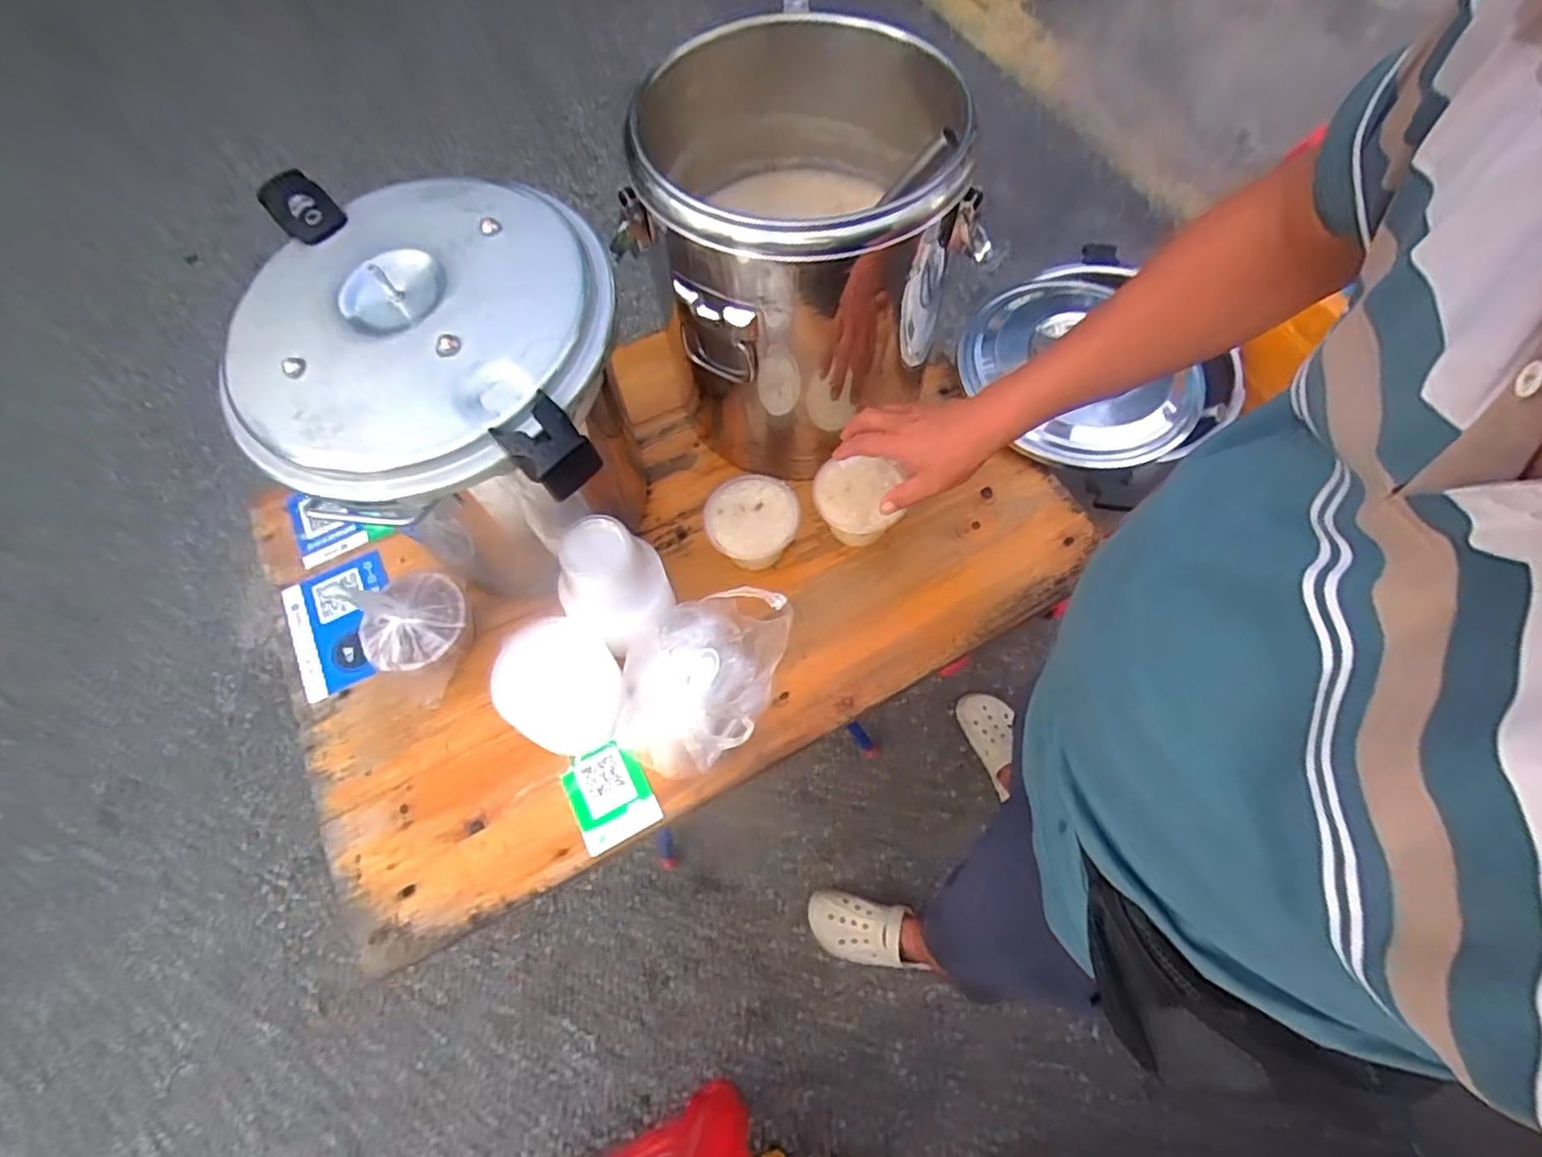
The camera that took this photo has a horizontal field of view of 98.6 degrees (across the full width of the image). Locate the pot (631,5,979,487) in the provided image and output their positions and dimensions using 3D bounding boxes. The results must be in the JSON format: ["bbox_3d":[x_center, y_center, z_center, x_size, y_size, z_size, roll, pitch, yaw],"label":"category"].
[{"bbox_3d":[0.035,-0.353,0.762,0.298,0.348,0.320,-4,65,0],"label":"pot"}]

